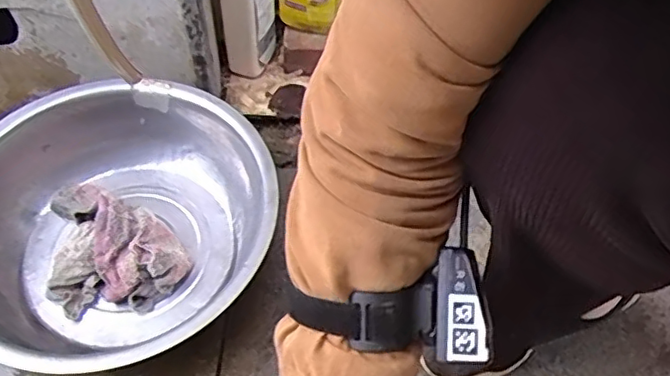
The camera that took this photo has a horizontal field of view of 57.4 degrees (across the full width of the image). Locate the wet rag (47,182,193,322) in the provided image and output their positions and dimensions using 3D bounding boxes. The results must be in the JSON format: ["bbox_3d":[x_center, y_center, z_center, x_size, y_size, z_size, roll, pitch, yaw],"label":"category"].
[{"bbox_3d":[-0.268,0.057,0.685,0.195,0.075,0.143,35,59,24],"label":"wet rag"}]

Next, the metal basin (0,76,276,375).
[{"bbox_3d":[-0.239,0.046,0.669,0.332,0.125,0.333,1,52,-1],"label":"metal basin"}]

